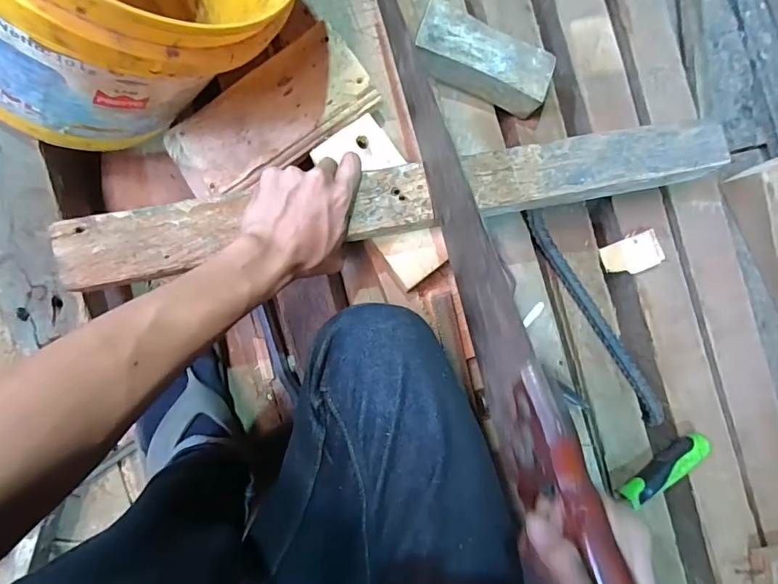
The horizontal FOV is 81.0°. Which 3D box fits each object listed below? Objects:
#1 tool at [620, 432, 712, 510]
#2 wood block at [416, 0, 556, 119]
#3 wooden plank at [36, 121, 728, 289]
[{"bbox_3d":[0.326,0.208,0.535,0.125,0.036,0.026,-32,93,-9],"label":"tool"},{"bbox_3d":[0.109,-0.268,0.533,0.158,0.056,0.066,20,84,-8],"label":"wood block"},{"bbox_3d":[0.032,-0.090,0.436,0.633,0.025,0.060,-11,89,-8],"label":"wooden plank"}]

